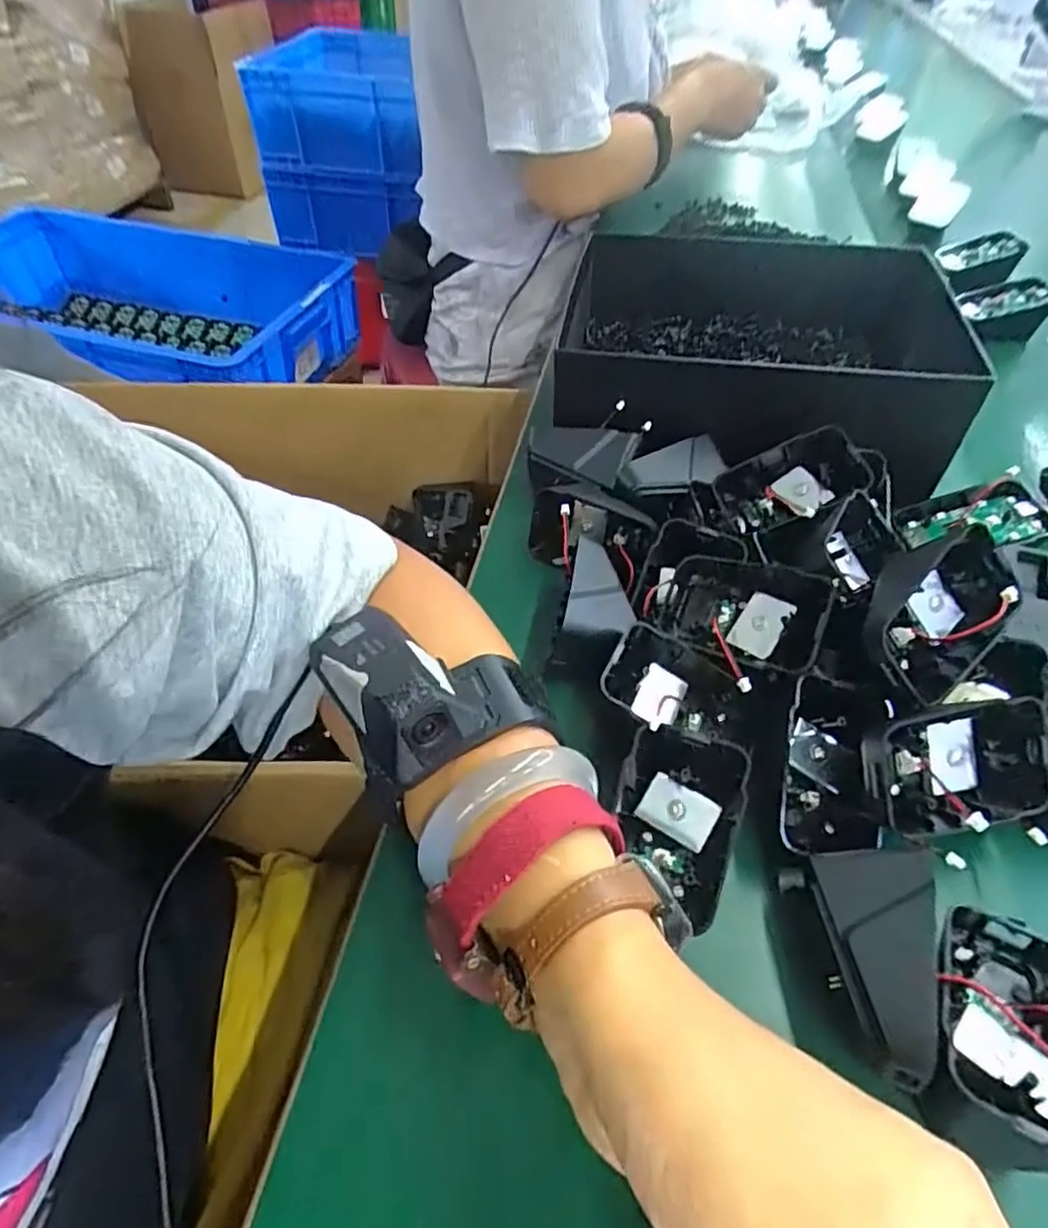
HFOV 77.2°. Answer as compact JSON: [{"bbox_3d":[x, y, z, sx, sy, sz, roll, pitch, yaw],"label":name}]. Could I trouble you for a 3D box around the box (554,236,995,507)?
[{"bbox_3d":[0.142,-0.172,0.420,0.223,0.067,0.190,10,49,6],"label":"box"}]

